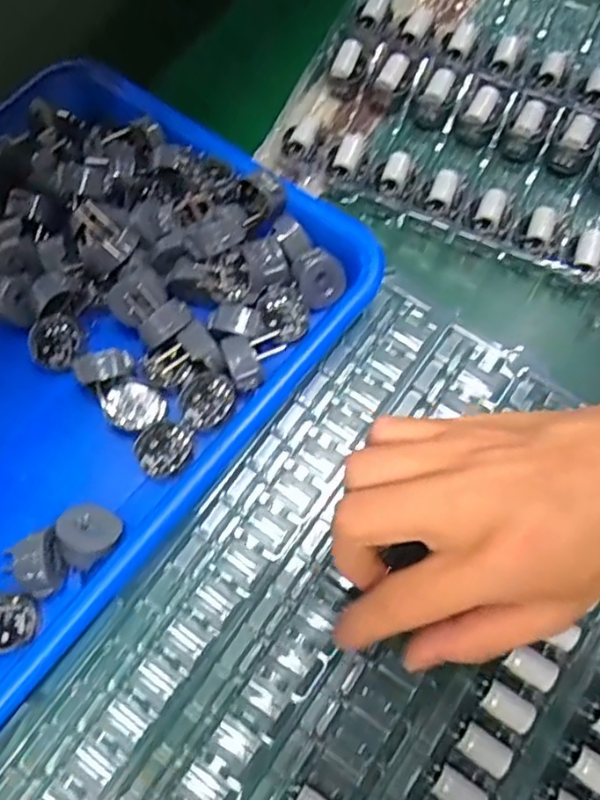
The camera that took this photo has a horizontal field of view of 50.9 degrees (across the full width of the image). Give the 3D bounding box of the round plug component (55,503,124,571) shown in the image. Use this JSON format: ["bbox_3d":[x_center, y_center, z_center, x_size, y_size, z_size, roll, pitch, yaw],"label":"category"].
[{"bbox_3d":[-0.093,0.062,0.280,0.027,0.017,0.027,8,35,-5],"label":"round plug component"}]

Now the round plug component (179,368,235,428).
[{"bbox_3d":[-0.046,0.000,0.303,0.025,0.009,0.027,26,73,10],"label":"round plug component"}]

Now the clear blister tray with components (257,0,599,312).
[{"bbox_3d":[0.156,-0.170,0.371,0.291,0.033,0.232,25,73,9],"label":"clear blister tray with components"}]

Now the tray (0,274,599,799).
[{"bbox_3d":[0.026,0.129,0.266,0.220,0.017,0.343,35,74,12],"label":"tray"}]

